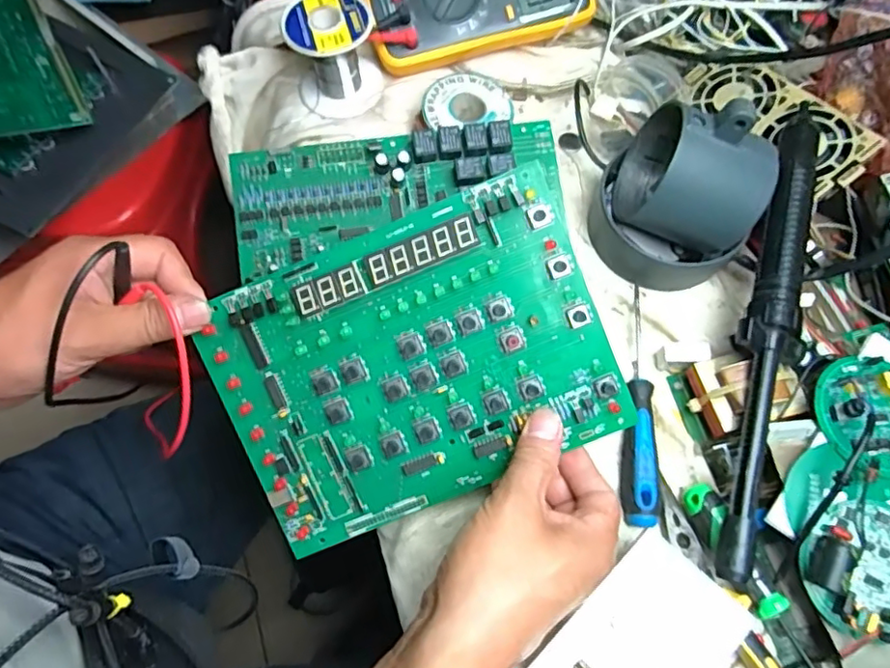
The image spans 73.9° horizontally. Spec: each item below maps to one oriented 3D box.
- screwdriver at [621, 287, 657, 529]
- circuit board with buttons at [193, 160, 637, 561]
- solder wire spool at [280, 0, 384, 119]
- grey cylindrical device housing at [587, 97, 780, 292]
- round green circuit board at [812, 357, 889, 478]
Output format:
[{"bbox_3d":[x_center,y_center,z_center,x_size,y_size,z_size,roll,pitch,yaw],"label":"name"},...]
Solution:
[{"bbox_3d":[0.125,0.045,0.387,0.018,0.016,0.155,7,69,0],"label":"screwdriver"},{"bbox_3d":[-0.018,0.019,0.336,0.214,0.009,0.157,-22,96,3],"label":"circuit board with buttons"},{"bbox_3d":[-0.082,-0.211,0.447,0.063,0.066,0.059,1,69,-3],"label":"solder wire spool"},{"bbox_3d":[0.154,-0.090,0.393,0.105,0.108,0.075,39,72,11],"label":"grey cylindrical device housing"},{"bbox_3d":[0.258,0.046,0.341,0.074,0.020,0.067,-2,69,-4],"label":"round green circuit board"}]

